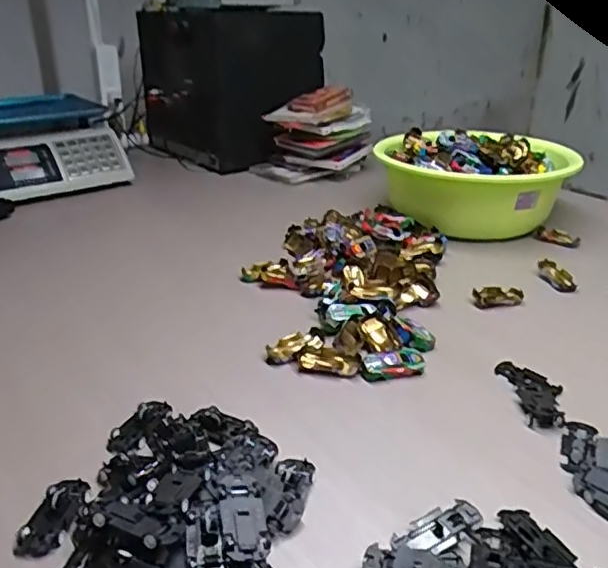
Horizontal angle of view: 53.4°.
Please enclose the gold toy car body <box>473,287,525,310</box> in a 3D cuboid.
[{"bbox_3d":[0.242,0.016,0.754,0.064,0.014,0.037,-4,27,-7],"label":"gold toy car body"}]

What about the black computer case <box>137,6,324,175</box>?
[{"bbox_3d":[-0.176,-0.457,1.349,0.362,0.322,0.268,22,34,37],"label":"black computer case"}]

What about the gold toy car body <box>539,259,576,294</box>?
[{"bbox_3d":[0.335,-0.013,0.808,0.027,0.017,0.070,-6,27,-11],"label":"gold toy car body"}]

